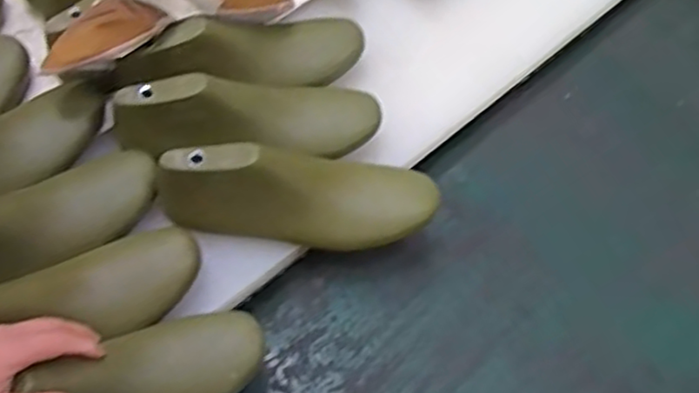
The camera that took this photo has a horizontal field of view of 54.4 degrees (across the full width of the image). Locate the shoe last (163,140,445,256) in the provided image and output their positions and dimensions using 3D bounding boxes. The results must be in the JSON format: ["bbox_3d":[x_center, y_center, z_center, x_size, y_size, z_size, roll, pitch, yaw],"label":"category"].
[{"bbox_3d":[-0.046,-0.004,0.646,0.257,0.084,0.086,6,59,-17],"label":"shoe last"}]

